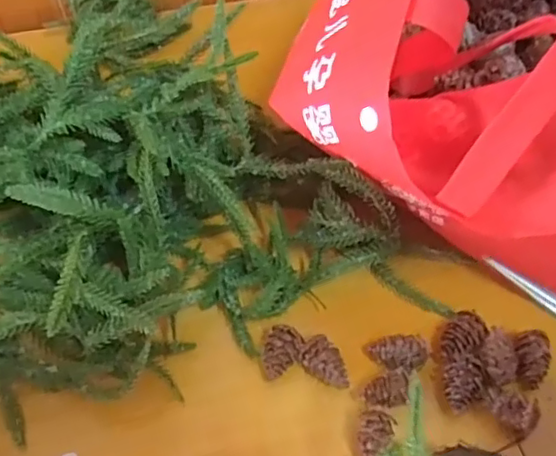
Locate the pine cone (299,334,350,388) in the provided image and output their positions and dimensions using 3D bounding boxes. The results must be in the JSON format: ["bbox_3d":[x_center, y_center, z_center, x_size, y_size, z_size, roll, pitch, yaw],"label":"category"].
[{"bbox_3d":[0.031,0.085,0.385,0.033,0.021,0.023,33,63,21],"label":"pine cone"}]

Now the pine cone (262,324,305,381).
[{"bbox_3d":[0.003,0.078,0.389,0.025,0.022,0.033,-2,56,0],"label":"pine cone"}]

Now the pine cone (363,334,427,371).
[{"bbox_3d":[0.073,0.079,0.385,0.035,0.025,0.019,5,56,4],"label":"pine cone"}]

